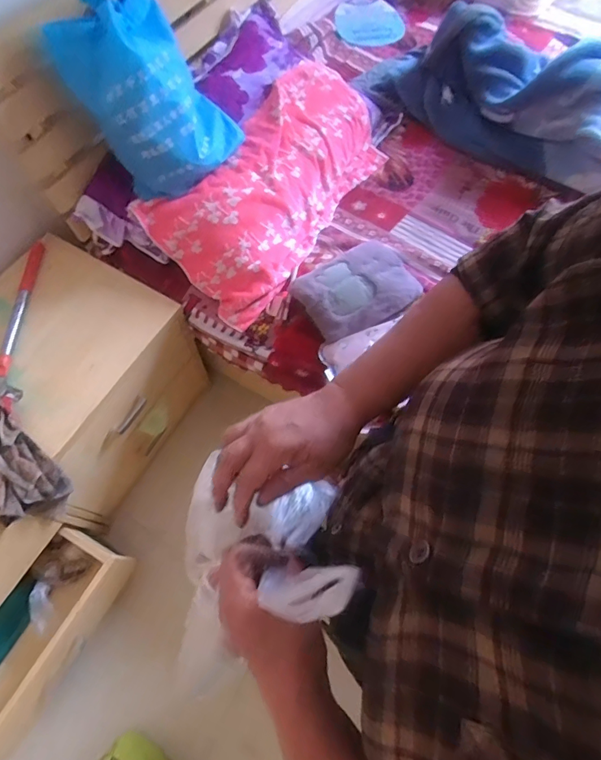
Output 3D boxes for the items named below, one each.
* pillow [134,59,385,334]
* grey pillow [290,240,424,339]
[{"bbox_3d":[-0.042,-0.463,1.024,0.332,0.146,0.647,37,68,13],"label":"pillow"},{"bbox_3d":[0.122,-0.203,0.950,0.256,0.066,0.187,-30,70,-16],"label":"grey pillow"}]

